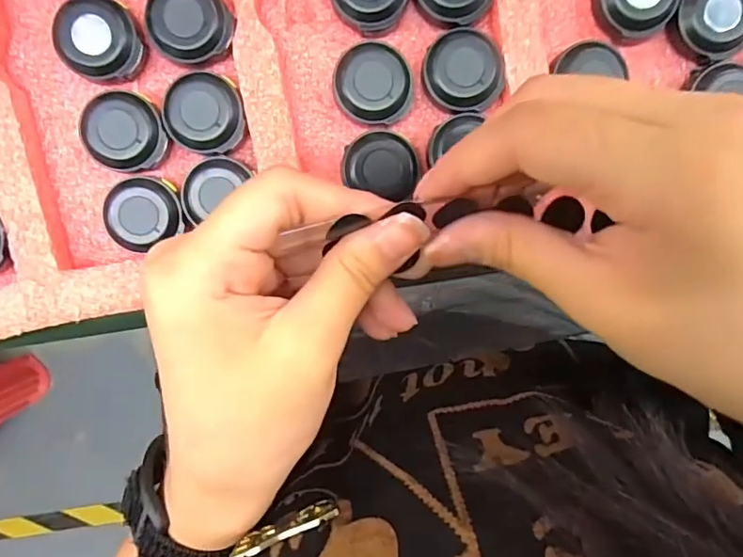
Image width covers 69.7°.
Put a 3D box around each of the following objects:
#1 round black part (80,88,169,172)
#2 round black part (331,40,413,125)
[{"bbox_3d":[-0.091,-0.055,0.199,0.028,0.013,0.029,0,98,-1],"label":"round black part"},{"bbox_3d":[0.001,-0.073,0.200,0.029,0.012,0.029,0,98,-1],"label":"round black part"}]

